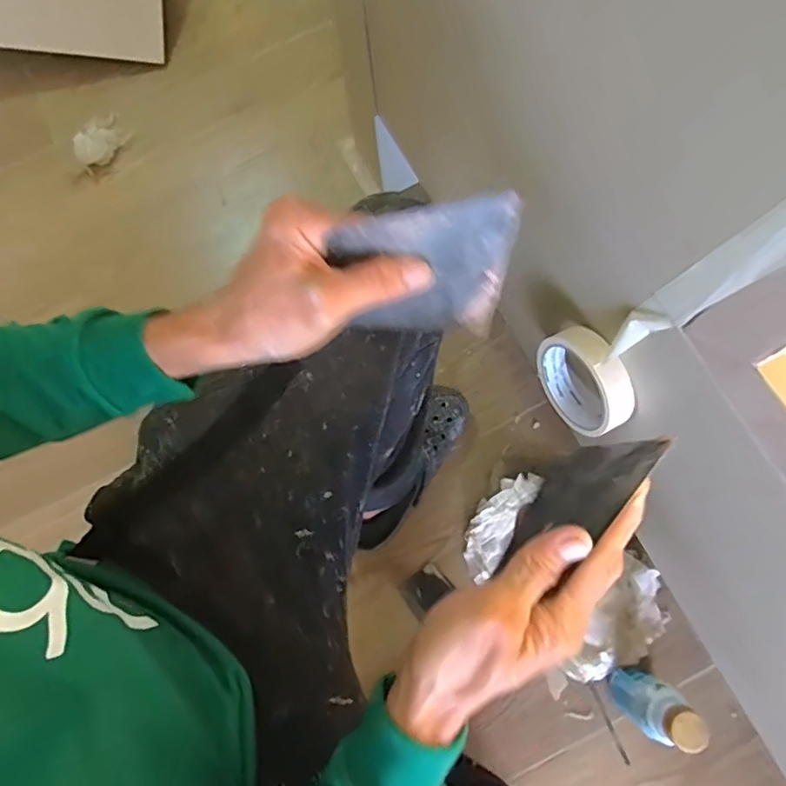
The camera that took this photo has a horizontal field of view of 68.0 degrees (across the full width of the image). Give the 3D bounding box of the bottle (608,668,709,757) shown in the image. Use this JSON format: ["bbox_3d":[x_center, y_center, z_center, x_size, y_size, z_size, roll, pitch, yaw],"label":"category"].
[{"bbox_3d":[0.298,0.362,0.674,0.054,0.168,0.055,-1,74,4],"label":"bottle"}]

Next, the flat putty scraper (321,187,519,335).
[{"bbox_3d":[0.020,-0.066,0.330,0.095,0.094,0.010,-8,58,0],"label":"flat putty scraper"}]

